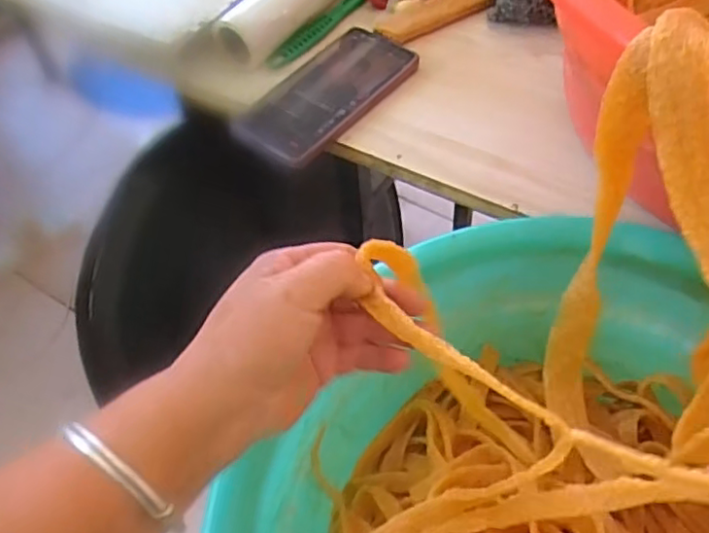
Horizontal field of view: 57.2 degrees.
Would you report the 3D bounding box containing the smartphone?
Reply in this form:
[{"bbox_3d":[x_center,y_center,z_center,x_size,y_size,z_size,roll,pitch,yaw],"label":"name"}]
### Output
[{"bbox_3d":[-0.021,-0.146,0.546,0.085,0.016,0.175,27,58,21],"label":"smartphone"}]

